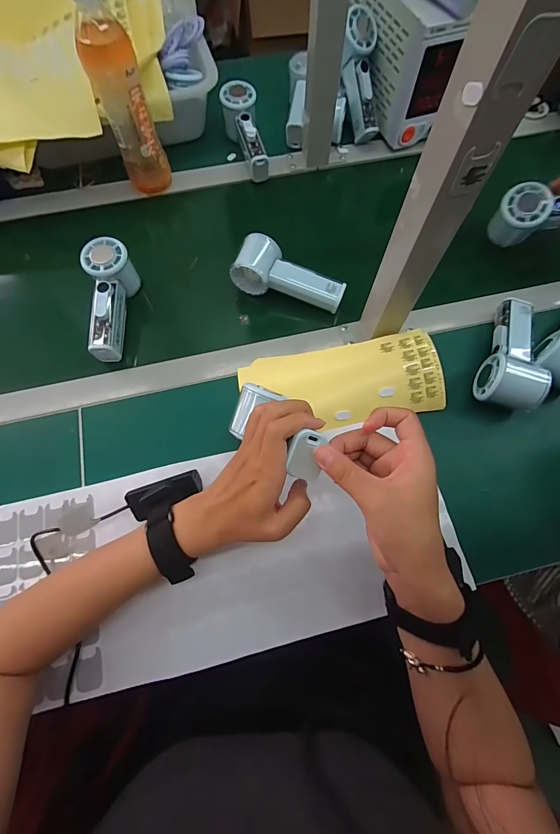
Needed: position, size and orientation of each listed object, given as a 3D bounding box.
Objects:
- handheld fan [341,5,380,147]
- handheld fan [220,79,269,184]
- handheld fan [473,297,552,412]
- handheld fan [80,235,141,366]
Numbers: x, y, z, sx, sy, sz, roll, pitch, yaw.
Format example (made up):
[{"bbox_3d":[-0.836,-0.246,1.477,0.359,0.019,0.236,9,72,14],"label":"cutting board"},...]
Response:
[{"bbox_3d":[0.127,-0.535,0.536,0.048,0.035,0.160,-11,113,-3],"label":"handheld fan"},{"bbox_3d":[-0.057,-0.454,0.543,0.057,0.058,0.146,-9,71,-5],"label":"handheld fan"},{"bbox_3d":[0.282,-0.083,0.415,0.062,0.050,0.155,15,71,4],"label":"handheld fan"},{"bbox_3d":[-0.218,-0.150,0.441,0.052,0.050,0.151,-4,71,-3],"label":"handheld fan"}]

